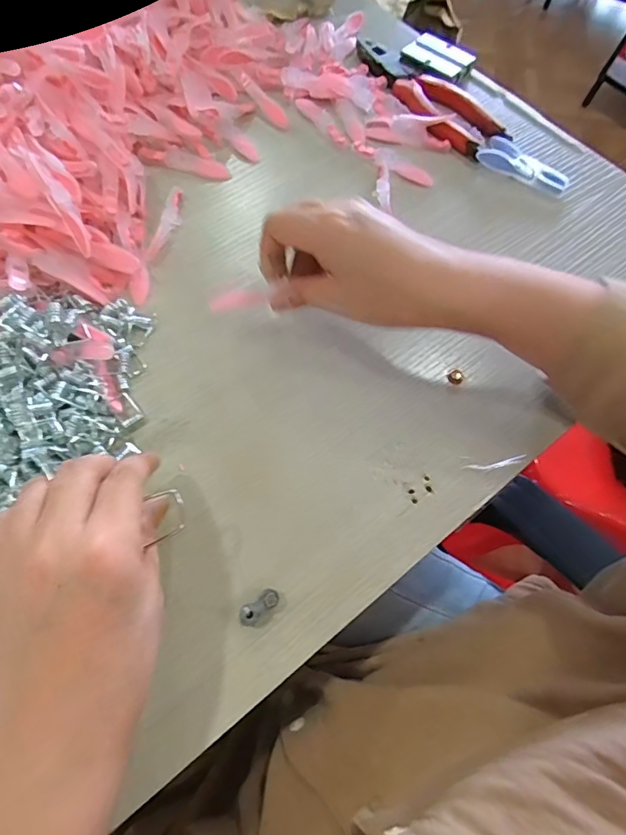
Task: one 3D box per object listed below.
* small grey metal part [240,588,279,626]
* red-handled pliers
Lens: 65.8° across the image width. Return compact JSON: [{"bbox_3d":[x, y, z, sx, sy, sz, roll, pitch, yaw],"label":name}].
[{"bbox_3d":[-0.029,0.104,0.265,0.023,0.014,0.011,-35,71,-16],"label":"small grey metal part"},{"bbox_3d":[0.102,-0.306,0.450,0.054,0.011,0.185,-31,70,-15],"label":"red-handled pliers"}]

